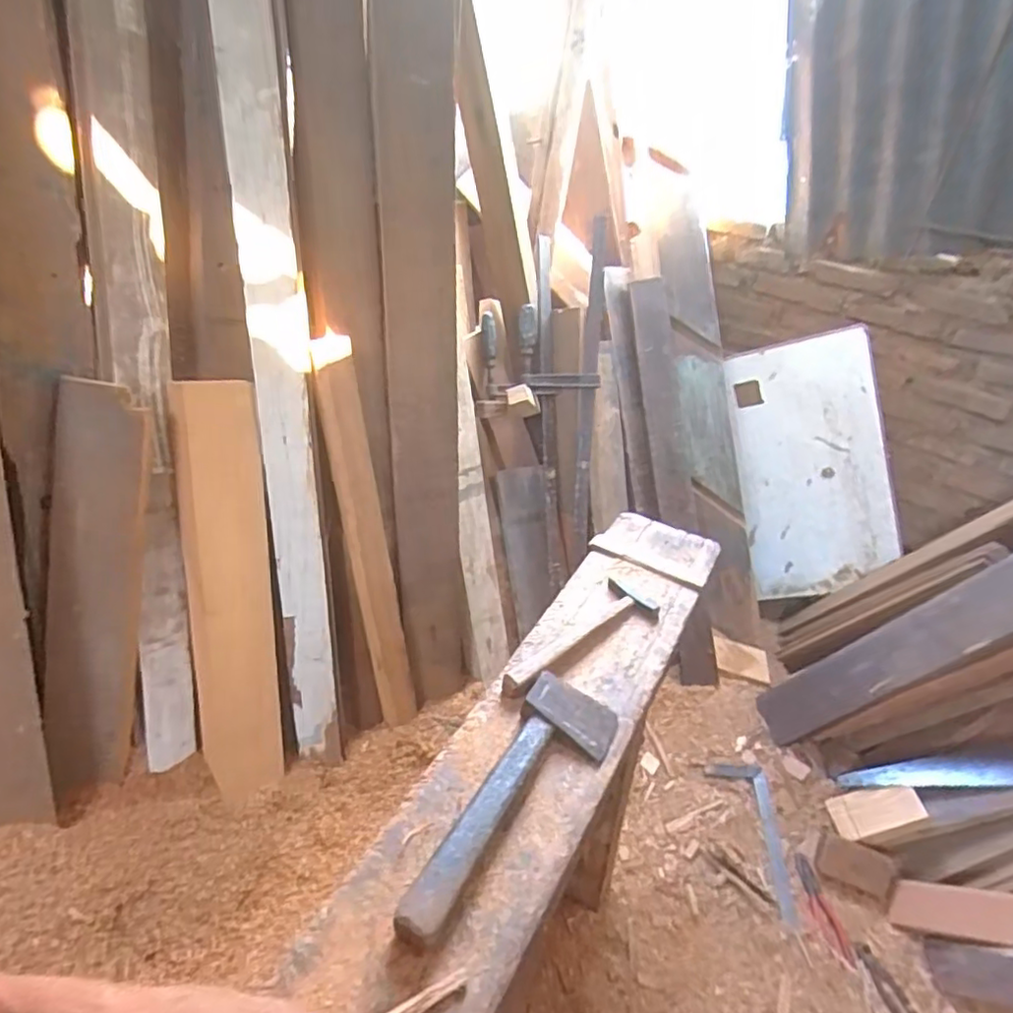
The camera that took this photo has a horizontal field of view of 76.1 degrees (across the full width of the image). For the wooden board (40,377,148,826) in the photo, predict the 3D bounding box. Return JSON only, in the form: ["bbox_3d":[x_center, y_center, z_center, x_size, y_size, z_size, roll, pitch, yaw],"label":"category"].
[{"bbox_3d":[-0.566,0.136,0.881,0.114,0.598,0.030,7,15,-13],"label":"wooden board"}]

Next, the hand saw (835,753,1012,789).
[{"bbox_3d":[0.915,0.509,1.263,0.479,0.037,0.088,-20,26,28],"label":"hand saw"}]

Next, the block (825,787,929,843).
[{"bbox_3d":[0.743,0.615,1.303,0.169,0.017,0.082,-20,34,16],"label":"block"}]

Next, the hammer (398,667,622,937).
[{"bbox_3d":[0.019,0.308,0.691,0.107,0.038,0.338,23,39,19],"label":"hammer"}]

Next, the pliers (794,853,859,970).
[{"bbox_3d":[0.594,0.758,1.221,0.042,0.015,0.186,-3,38,-14],"label":"pliers"}]

